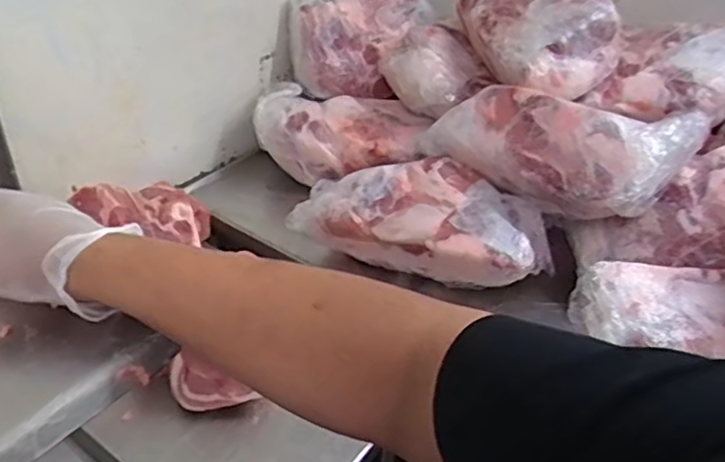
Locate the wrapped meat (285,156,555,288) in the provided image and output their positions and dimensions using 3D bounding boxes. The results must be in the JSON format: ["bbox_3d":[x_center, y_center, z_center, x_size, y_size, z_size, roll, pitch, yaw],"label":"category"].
[{"bbox_3d":[0.096,-0.015,1.065,0.392,0.142,0.159,15,36,14],"label":"wrapped meat"}]

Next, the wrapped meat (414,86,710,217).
[{"bbox_3d":[0.301,-0.143,1.047,0.385,0.129,0.190,25,39,26],"label":"wrapped meat"}]

